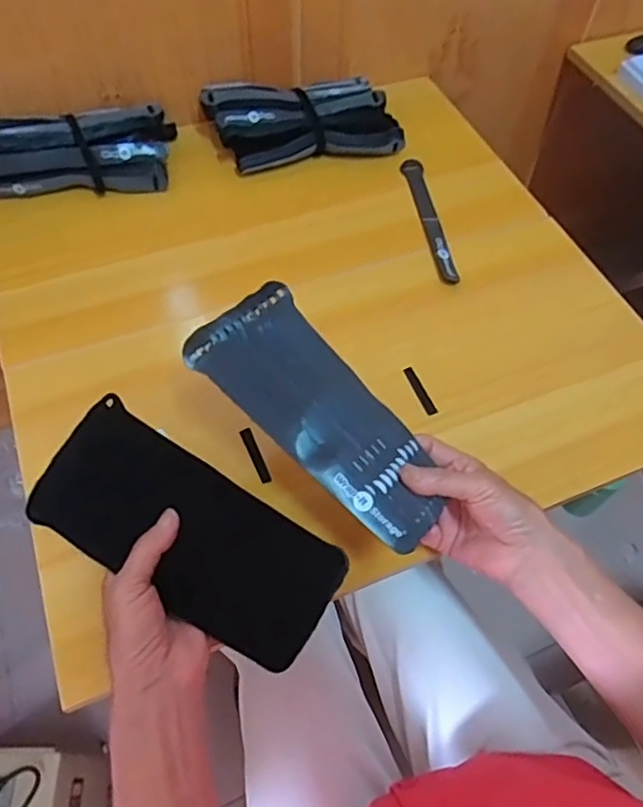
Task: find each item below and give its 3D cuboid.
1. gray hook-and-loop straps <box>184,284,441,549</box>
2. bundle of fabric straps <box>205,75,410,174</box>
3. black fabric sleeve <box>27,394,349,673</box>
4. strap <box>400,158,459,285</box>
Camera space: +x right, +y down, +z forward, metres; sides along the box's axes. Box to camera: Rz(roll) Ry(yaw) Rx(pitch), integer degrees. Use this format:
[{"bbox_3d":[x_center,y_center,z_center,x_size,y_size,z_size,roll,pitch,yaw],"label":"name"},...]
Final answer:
[{"bbox_3d":[0.004,0.008,0.414,0.197,0.010,0.085,47,57,6],"label":"gray hook-and-loop straps"},{"bbox_3d":[-0.021,-0.333,0.711,0.221,0.058,0.093,-8,60,-7],"label":"bundle of fabric straps"},{"bbox_3d":[-0.085,0.082,0.384,0.198,0.012,0.086,31,78,5],"label":"black fabric sleeve"},{"bbox_3d":[0.120,-0.209,0.674,0.022,0.009,0.194,-5,59,-6],"label":"strap"}]

